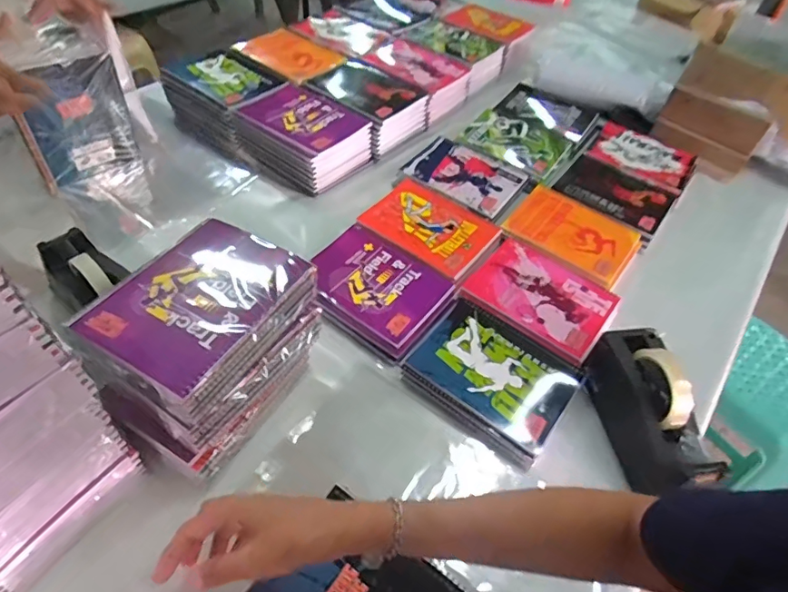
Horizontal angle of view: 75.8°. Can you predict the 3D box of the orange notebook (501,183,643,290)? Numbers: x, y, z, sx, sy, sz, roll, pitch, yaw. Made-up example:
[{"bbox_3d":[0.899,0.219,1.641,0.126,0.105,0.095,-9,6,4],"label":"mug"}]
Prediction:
[{"bbox_3d":[0.297,-0.104,0.841,0.195,0.017,0.144,32,55,16],"label":"orange notebook"}]

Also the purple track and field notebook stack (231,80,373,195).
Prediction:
[{"bbox_3d":[-0.164,-0.293,0.912,0.202,0.078,0.157,29,53,18],"label":"purple track and field notebook stack"}]

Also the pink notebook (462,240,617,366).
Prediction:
[{"bbox_3d":[0.217,-0.003,0.748,0.194,0.014,0.153,33,54,20],"label":"pink notebook"}]

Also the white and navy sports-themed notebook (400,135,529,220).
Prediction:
[{"bbox_3d":[0.128,-0.220,0.924,0.194,0.020,0.145,31,52,17],"label":"white and navy sports-themed notebook"}]

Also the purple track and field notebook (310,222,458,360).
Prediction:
[{"bbox_3d":[-0.027,-0.018,0.735,0.199,0.013,0.164,30,53,18],"label":"purple track and field notebook"}]

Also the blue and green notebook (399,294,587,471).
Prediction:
[{"bbox_3d":[0.128,0.097,0.656,0.196,0.013,0.166,33,54,20],"label":"blue and green notebook"}]

